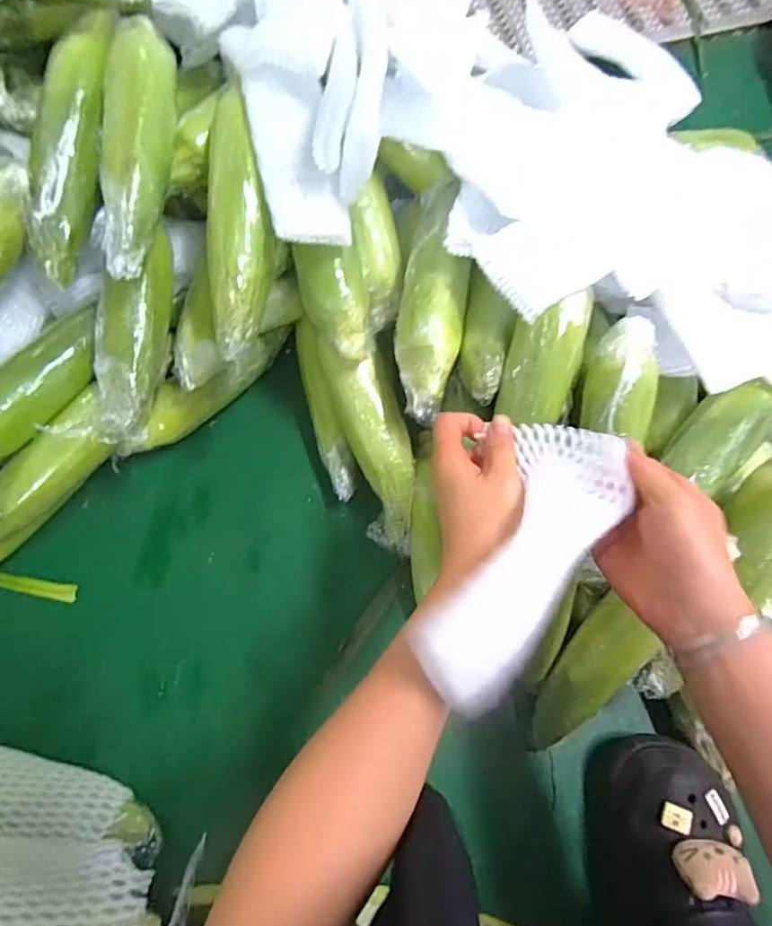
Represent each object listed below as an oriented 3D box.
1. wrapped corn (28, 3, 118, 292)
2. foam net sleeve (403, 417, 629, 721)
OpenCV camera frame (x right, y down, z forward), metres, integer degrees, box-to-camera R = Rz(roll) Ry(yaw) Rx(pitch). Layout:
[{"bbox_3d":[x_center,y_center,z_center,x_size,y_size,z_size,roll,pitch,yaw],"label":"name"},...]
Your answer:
[{"bbox_3d":[-0.267,-0.271,0.449,0.047,0.041,0.234,8,89,1],"label":"wrapped corn"},{"bbox_3d":[0.088,0.047,0.324,0.070,0.039,0.197,34,58,8],"label":"foam net sleeve"}]

